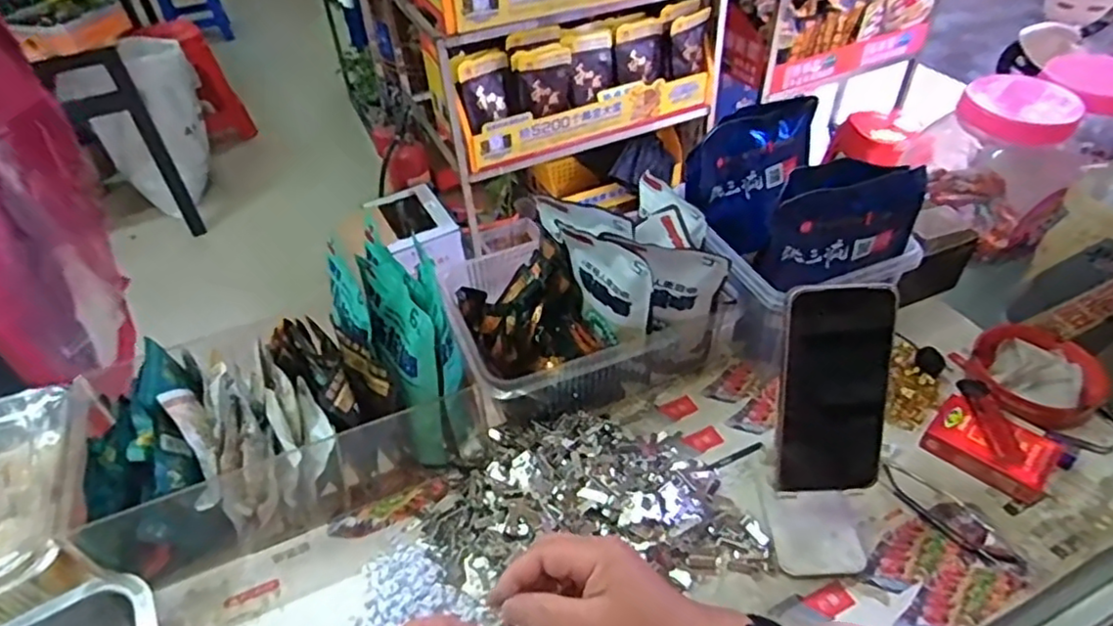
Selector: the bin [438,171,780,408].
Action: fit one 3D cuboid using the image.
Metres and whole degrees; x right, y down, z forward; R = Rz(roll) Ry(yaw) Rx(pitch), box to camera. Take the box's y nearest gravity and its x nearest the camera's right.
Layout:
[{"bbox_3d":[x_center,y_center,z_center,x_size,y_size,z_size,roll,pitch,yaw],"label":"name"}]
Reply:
[{"bbox_3d":[0.038,-0.016,0.609,0.256,0.148,0.168,-13,44,-10],"label":"bin"}]

